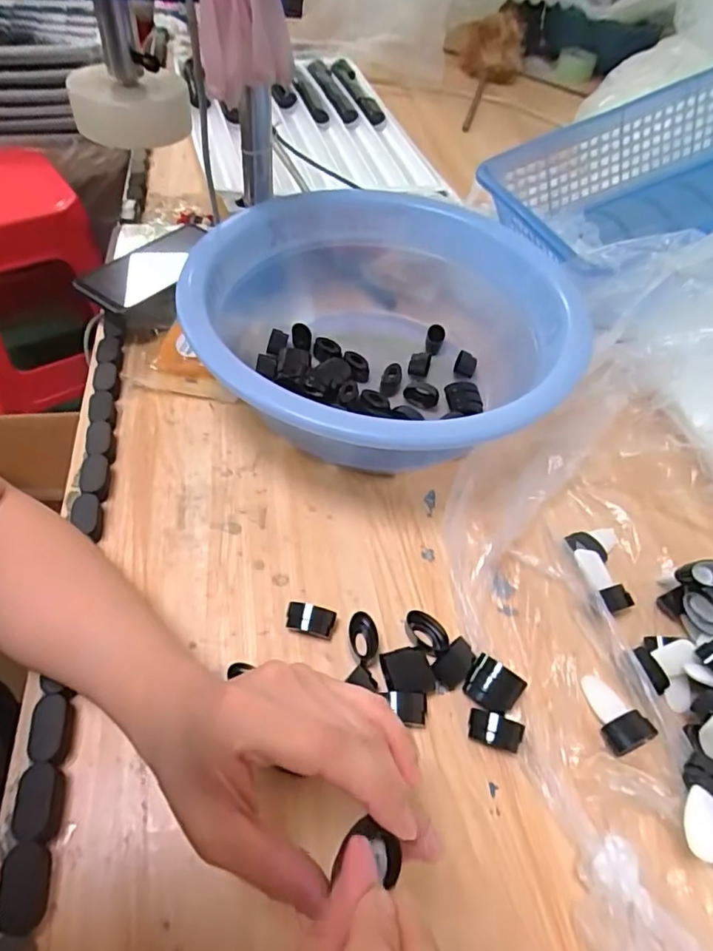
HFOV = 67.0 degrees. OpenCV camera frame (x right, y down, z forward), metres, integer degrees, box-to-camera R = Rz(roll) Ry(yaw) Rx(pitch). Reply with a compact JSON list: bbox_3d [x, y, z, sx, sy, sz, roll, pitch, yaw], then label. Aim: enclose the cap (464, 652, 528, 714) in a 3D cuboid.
[{"bbox_3d":[0.092,0.140,0.358,0.035,0.021,0.024,30,54,17],"label":"cap"}]

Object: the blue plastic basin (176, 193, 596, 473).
[{"bbox_3d":[0.018,-0.131,0.501,0.312,0.111,0.343,3,51,-4],"label":"blue plastic basin"}]

